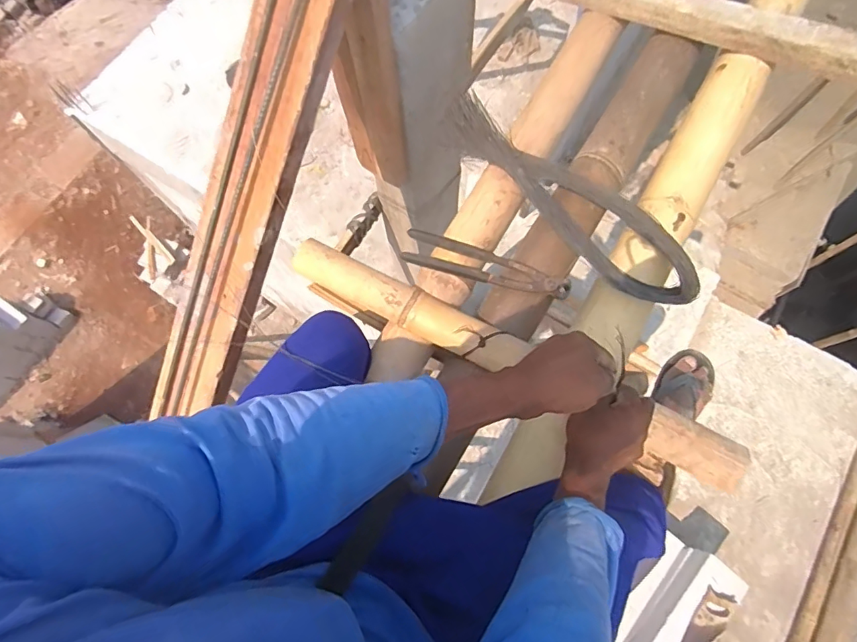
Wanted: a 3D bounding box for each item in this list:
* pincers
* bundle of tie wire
[{"bbox_3d":[0.077,-0.073,0.646,0.222,0.020,0.048,16,75,6],"label":"pincers"},{"bbox_3d":[0.190,-0.180,0.664,0.099,0.082,0.417,-35,76,-8],"label":"bundle of tie wire"}]

